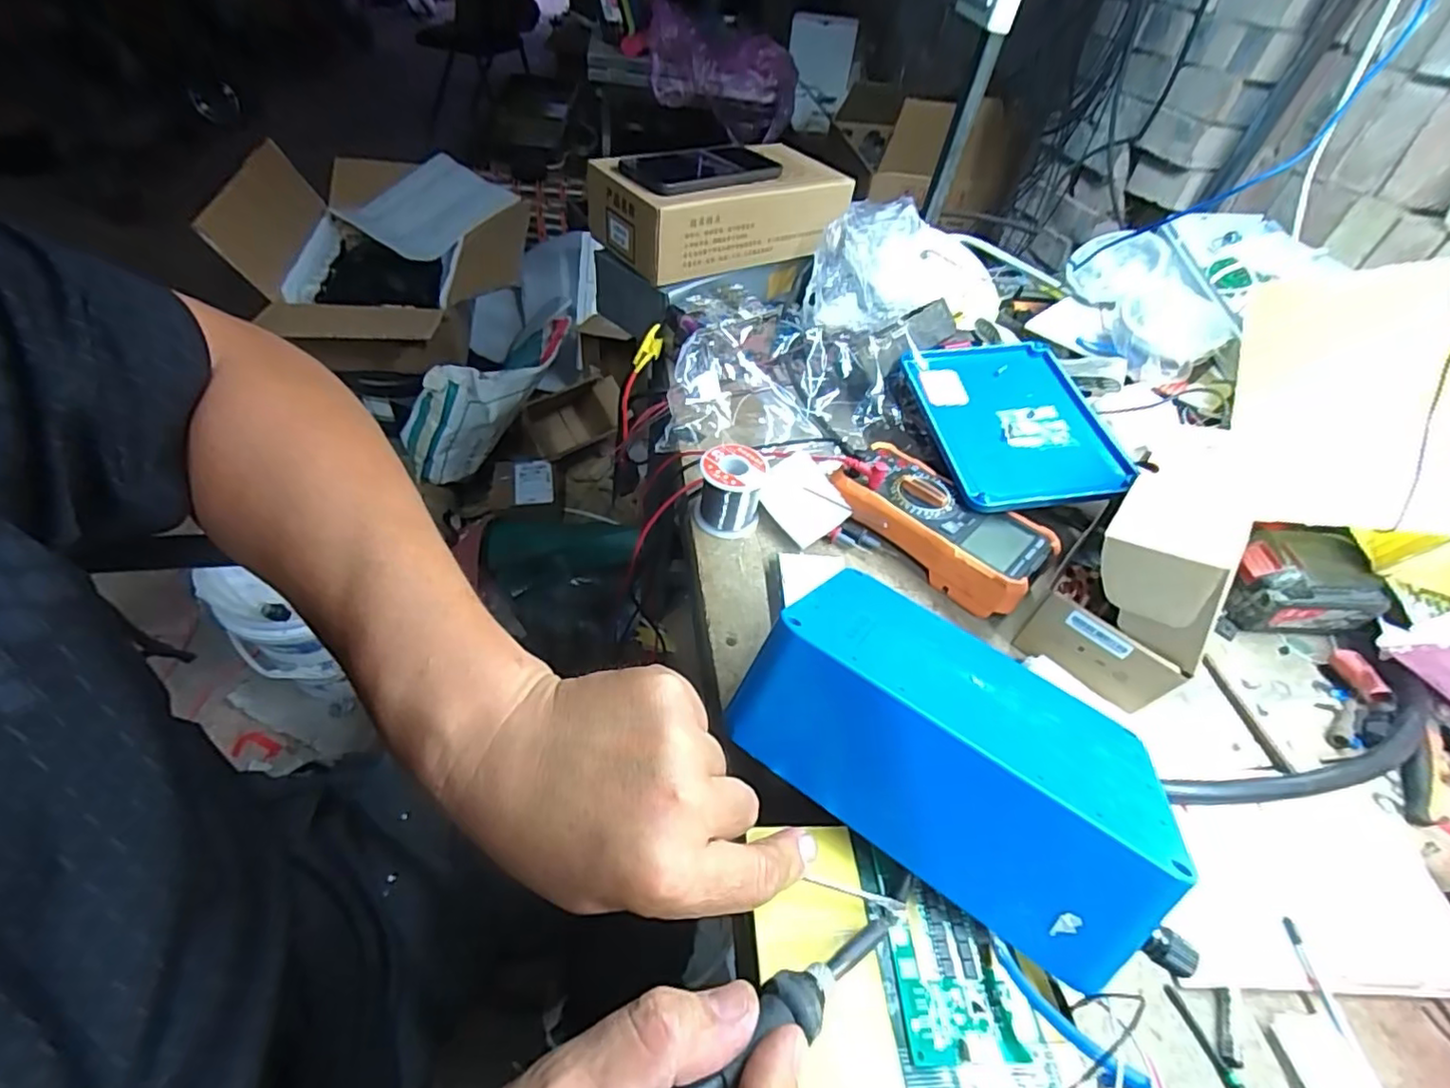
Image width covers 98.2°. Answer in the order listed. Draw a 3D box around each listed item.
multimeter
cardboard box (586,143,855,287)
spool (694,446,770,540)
[{"bbox_3d":[0.172,-0.019,0.512,0.171,0.043,0.086,36,53,24],"label":"multimeter"},{"bbox_3d":[-0.001,-0.365,0.680,0.259,0.081,0.142,-18,52,-22],"label":"cardboard box"},{"bbox_3d":[0.004,-0.042,0.509,0.052,0.058,0.047,8,47,0],"label":"spool"}]

